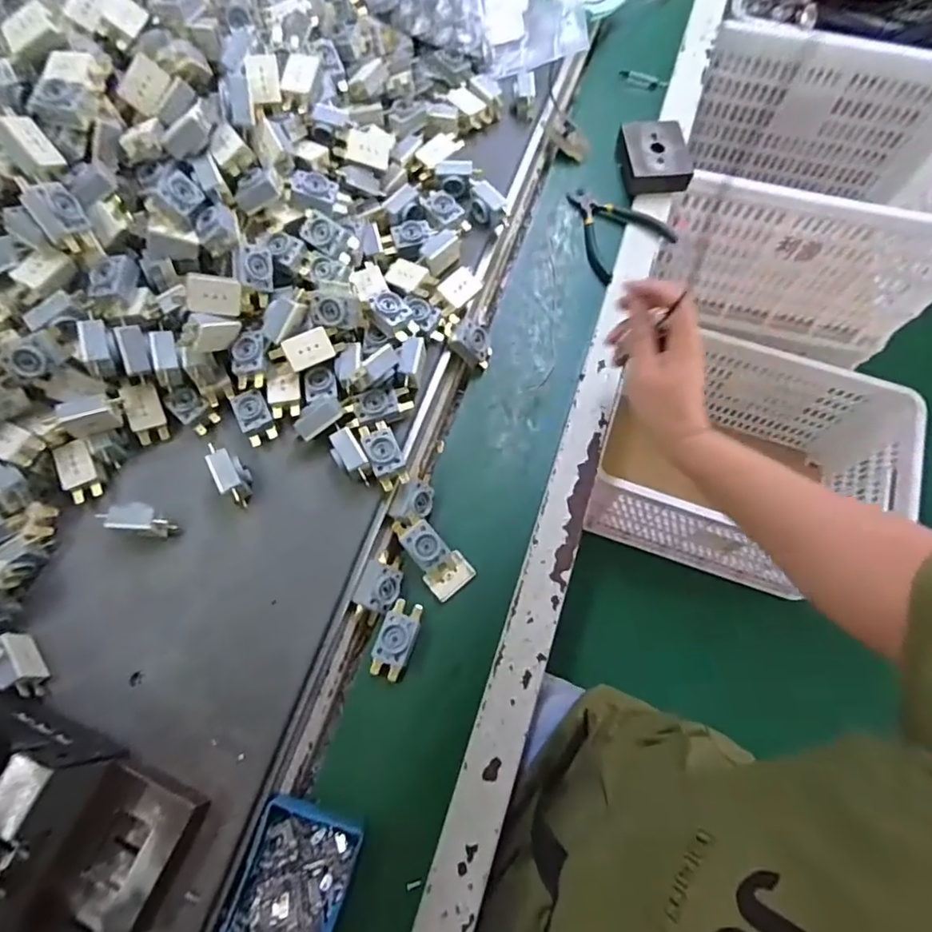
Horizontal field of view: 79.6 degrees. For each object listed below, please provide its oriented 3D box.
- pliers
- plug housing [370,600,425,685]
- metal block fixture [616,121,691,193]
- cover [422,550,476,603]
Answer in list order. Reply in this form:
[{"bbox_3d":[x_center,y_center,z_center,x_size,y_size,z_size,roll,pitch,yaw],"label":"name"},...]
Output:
[{"bbox_3d":[0.148,-0.254,0.594,0.093,0.008,0.114,-36,73,-13],"label":"pliers"},{"bbox_3d":[-0.055,0.137,0.442,0.029,0.017,0.059,17,70,6],"label":"plug housing"},{"bbox_3d":[0.206,-0.339,0.613,0.067,0.029,0.074,-5,69,-2],"label":"metal block fixture"},{"bbox_3d":[-0.013,0.092,0.466,0.038,0.004,0.028,-37,74,-13],"label":"cover"}]

